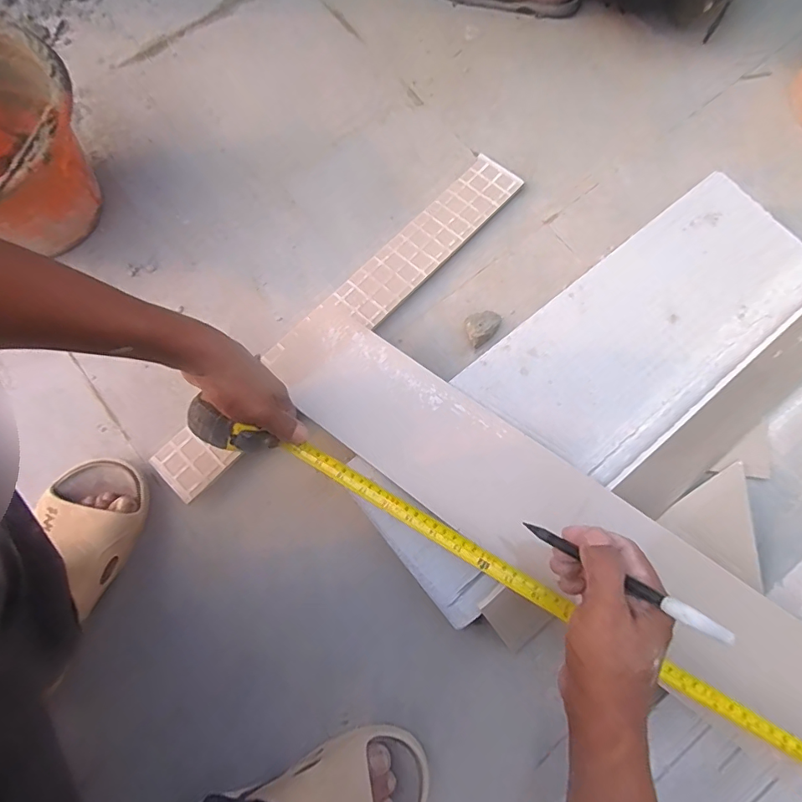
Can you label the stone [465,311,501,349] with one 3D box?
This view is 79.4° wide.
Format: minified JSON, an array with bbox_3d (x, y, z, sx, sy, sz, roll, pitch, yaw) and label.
[{"bbox_3d":[0.103,-0.096,0.610,0.053,0.021,0.034,-41,79,-10],"label":"stone"}]

